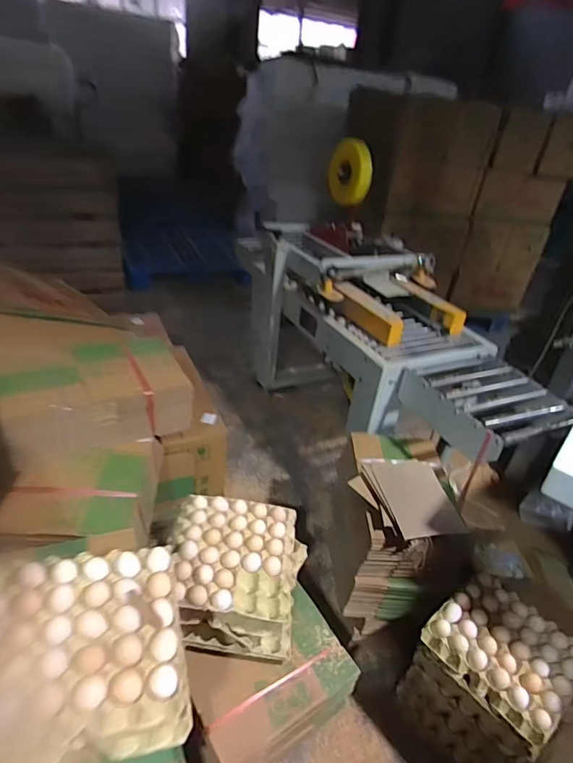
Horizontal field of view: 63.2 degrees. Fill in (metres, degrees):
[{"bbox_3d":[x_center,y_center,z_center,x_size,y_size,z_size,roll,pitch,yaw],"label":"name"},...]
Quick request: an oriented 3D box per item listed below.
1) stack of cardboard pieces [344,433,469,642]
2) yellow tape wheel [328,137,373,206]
[{"bbox_3d":[0.317,0.441,1.442,0.258,0.425,0.433,8,32,1],"label":"stack of cardboard pieces"},{"bbox_3d":[0.227,-0.795,1.741,0.040,0.265,0.224,-27,69,-21],"label":"yellow tape wheel"}]

